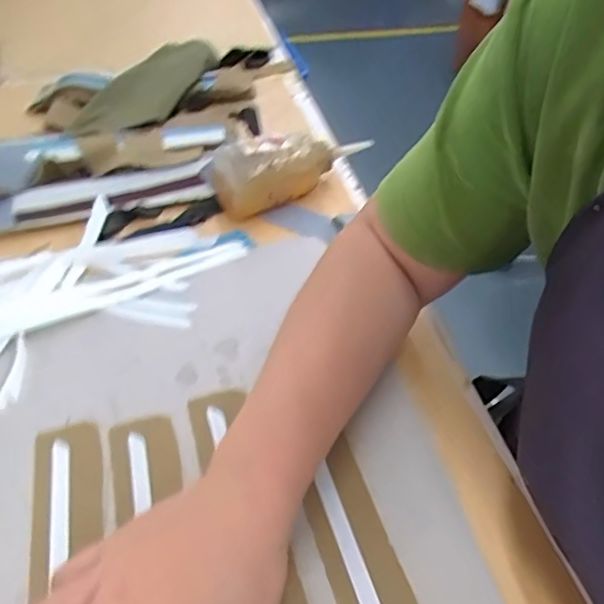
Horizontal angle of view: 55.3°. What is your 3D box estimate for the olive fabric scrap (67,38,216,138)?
[{"bbox_3d":[-0.189,-0.275,0.726,0.104,0.039,0.260,13,43,15],"label":"olive fabric scrap"}]

